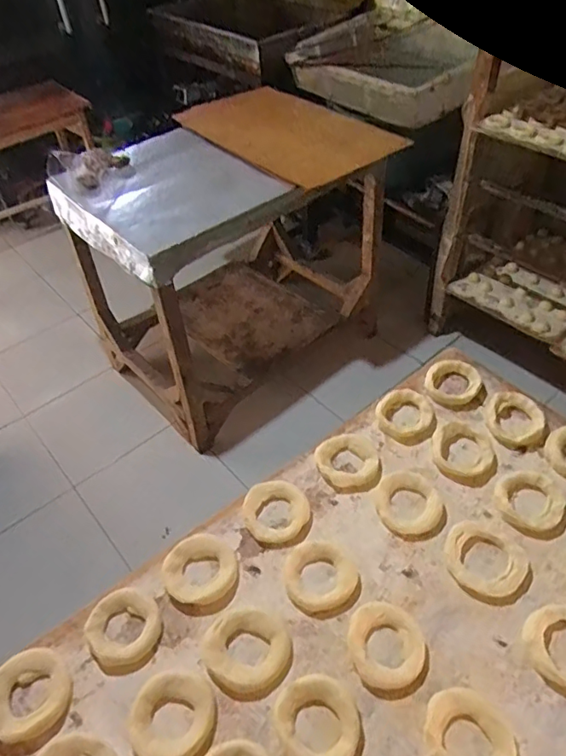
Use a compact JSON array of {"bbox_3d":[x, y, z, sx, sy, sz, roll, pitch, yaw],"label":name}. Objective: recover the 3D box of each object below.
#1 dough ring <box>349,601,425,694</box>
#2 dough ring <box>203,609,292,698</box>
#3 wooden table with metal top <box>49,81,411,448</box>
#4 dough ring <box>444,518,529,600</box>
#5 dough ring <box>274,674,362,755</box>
[{"bbox_3d":[0.085,0.220,0.452,0.058,0.014,0.067,-11,46,-6],"label":"dough ring"},{"bbox_3d":[-0.030,0.227,0.454,0.068,0.010,0.066,-3,46,3],"label":"dough ring"},{"bbox_3d":[-0.170,-0.426,1.845,0.912,0.690,0.670,-34,52,-25],"label":"wooden table with metal top"},{"bbox_3d":[0.185,0.164,0.498,0.070,0.013,0.062,28,54,28],"label":"dough ring"},{"bbox_3d":[0.027,0.266,0.418,0.060,0.010,0.067,-20,47,-14],"label":"dough ring"}]

